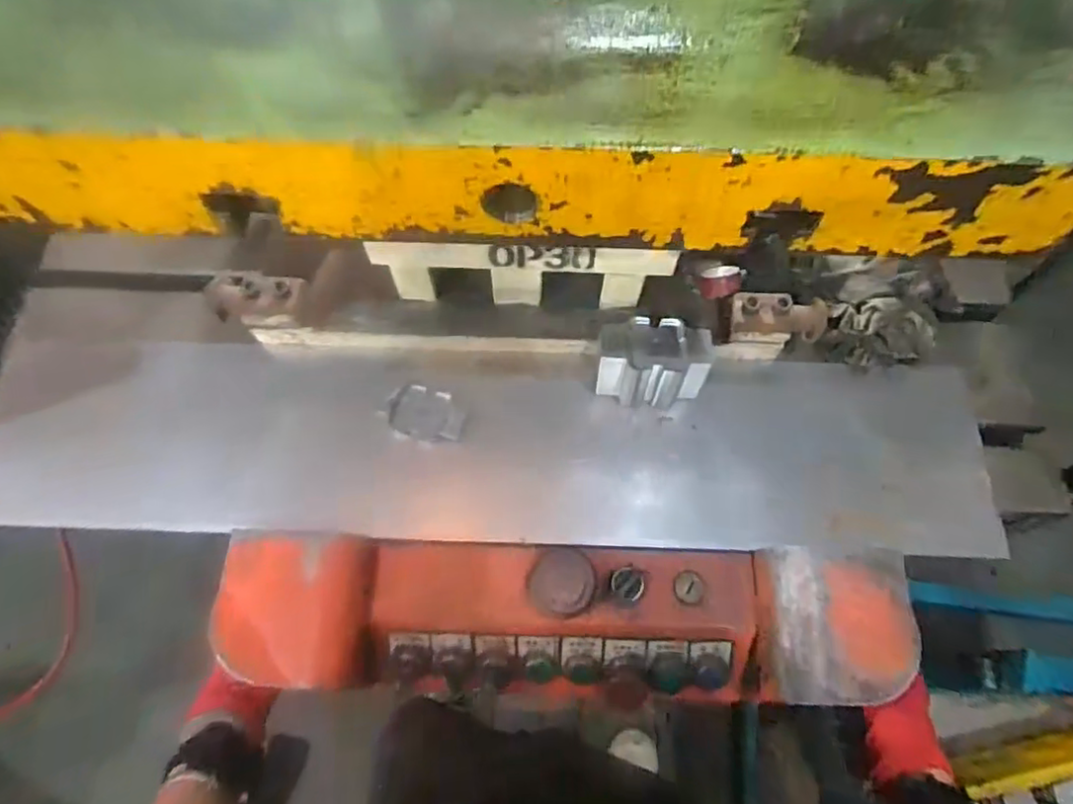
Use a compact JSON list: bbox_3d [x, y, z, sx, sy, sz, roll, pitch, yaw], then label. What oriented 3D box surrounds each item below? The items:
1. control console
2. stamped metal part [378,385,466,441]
[{"bbox_3d":[0.025,0.196,0.568,0.574,0.087,0.127,2,67,0],"label":"control console"},{"bbox_3d":[-0.115,0.012,0.644,0.079,0.009,0.054,9,80,-7],"label":"stamped metal part"}]

